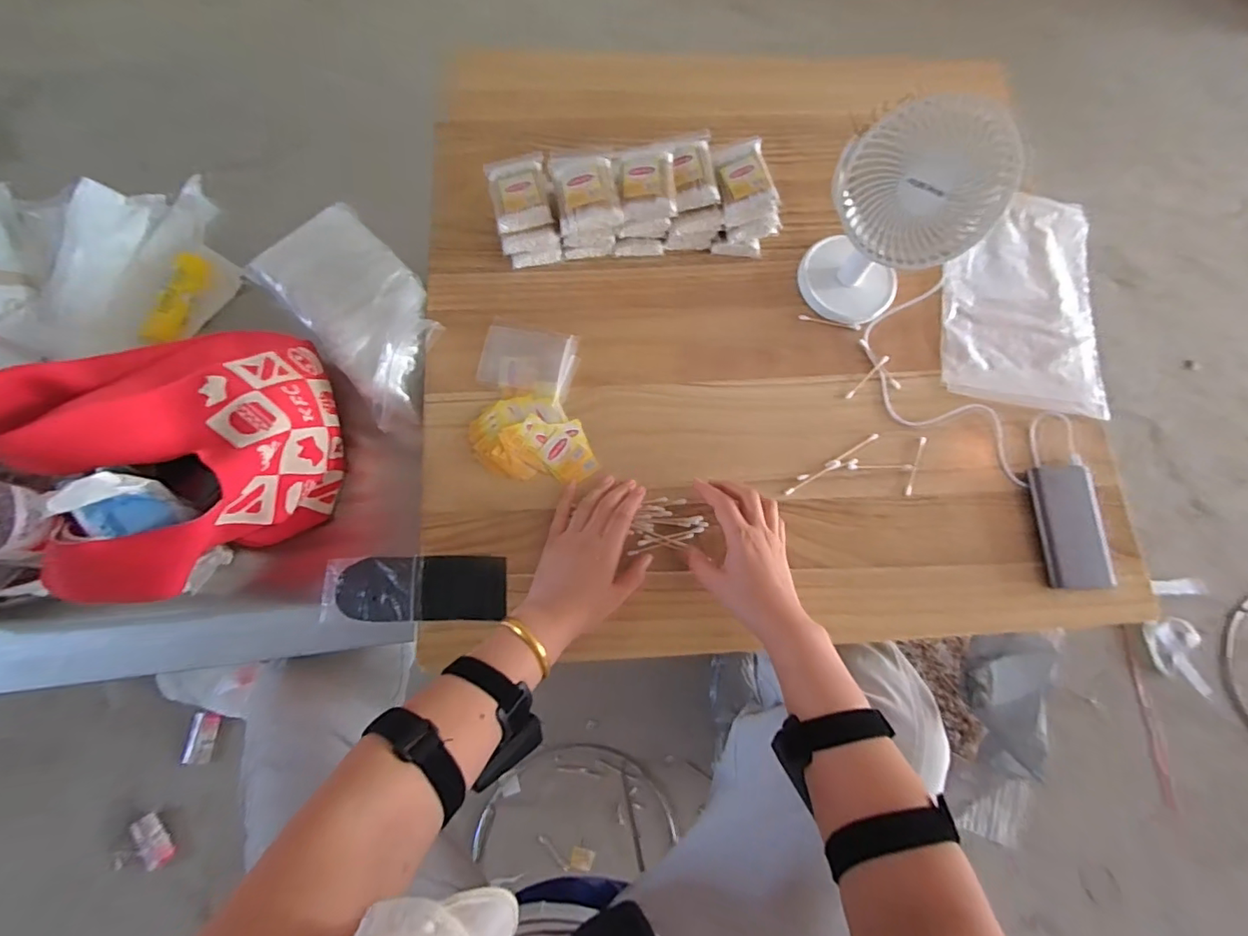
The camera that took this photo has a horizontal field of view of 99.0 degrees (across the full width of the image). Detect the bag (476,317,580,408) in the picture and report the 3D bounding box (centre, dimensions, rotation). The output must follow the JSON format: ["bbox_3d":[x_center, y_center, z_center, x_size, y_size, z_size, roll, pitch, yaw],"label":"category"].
[{"bbox_3d":[-0.107,-0.119,0.603,0.106,0.008,0.086,13,75,-1],"label":"bag"}]

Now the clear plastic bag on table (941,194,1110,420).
[{"bbox_3d":[0.492,-0.217,0.666,0.195,0.016,0.297,8,75,-2],"label":"clear plastic bag on table"}]

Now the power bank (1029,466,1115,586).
[{"bbox_3d":[0.488,0.064,0.583,0.073,0.010,0.131,3,75,-4],"label":"power bank"}]

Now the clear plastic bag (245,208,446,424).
[{"bbox_3d":[-0.296,-0.179,0.606,0.138,0.049,0.251,-40,82,-11],"label":"clear plastic bag"}]

